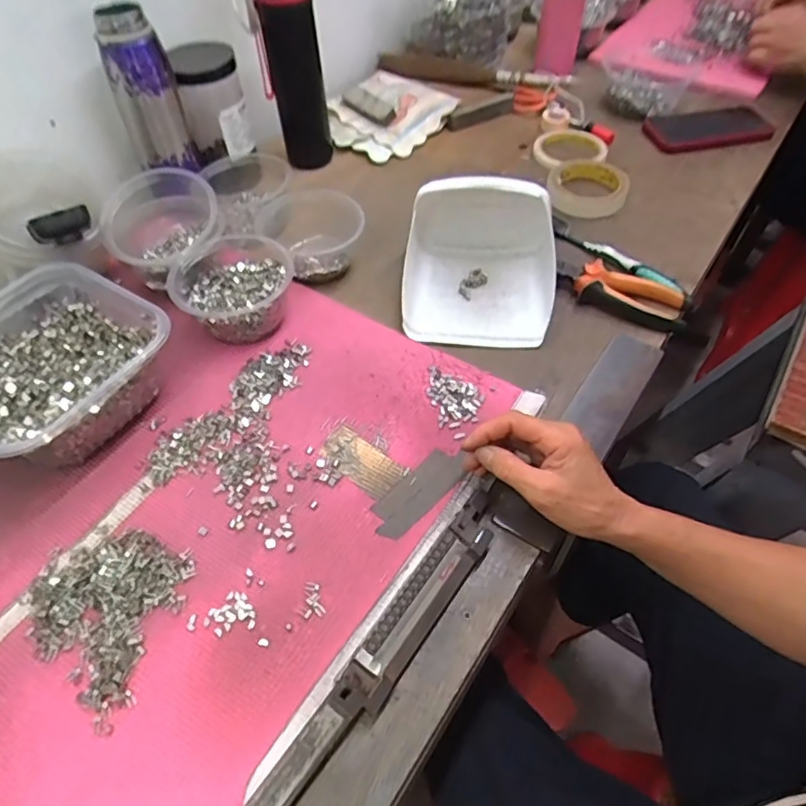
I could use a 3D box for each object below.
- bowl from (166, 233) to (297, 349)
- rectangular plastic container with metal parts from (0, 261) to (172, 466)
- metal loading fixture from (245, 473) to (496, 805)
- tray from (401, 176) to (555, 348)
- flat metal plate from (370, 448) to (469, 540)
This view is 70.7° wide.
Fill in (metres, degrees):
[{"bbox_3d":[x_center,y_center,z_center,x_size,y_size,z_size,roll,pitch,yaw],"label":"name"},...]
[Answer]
[{"bbox_3d":[-0.170,-0.114,0.572,0.117,0.056,0.111,-1,52,2],"label":"bowl"},{"bbox_3d":[-0.314,-0.032,0.503,0.174,0.071,0.171,28,58,22],"label":"rectangular plastic container with metal parts"},{"bbox_3d":[-0.019,0.175,0.379,0.034,0.019,0.319,29,59,23],"label":"metal loading fixture"},{"bbox_3d":[0.081,-0.147,0.580,0.153,0.080,0.148,2,52,4],"label":"tray"},{"bbox_3d":[0.012,0.072,0.460,0.036,0.004,0.087,37,64,24],"label":"flat metal plate"}]

